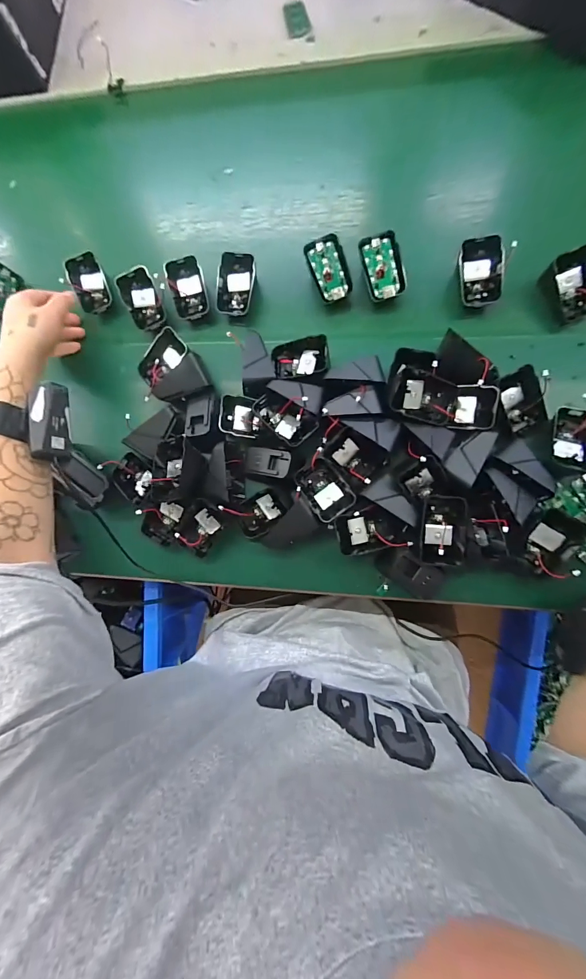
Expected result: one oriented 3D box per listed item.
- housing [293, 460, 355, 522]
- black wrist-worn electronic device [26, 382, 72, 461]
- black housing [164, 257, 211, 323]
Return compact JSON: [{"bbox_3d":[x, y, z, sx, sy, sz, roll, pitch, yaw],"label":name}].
[{"bbox_3d":[0.035,-0.001,0.387,0.046,0.030,0.065,-33,80,2],"label":"housing"},{"bbox_3d":[-0.226,-0.063,0.331,0.023,0.020,0.070,-9,82,6],"label":"black wrist-worn electronic device"},{"bbox_3d":[-0.131,-0.249,0.443,0.043,0.032,0.069,-11,103,0],"label":"black housing"}]

